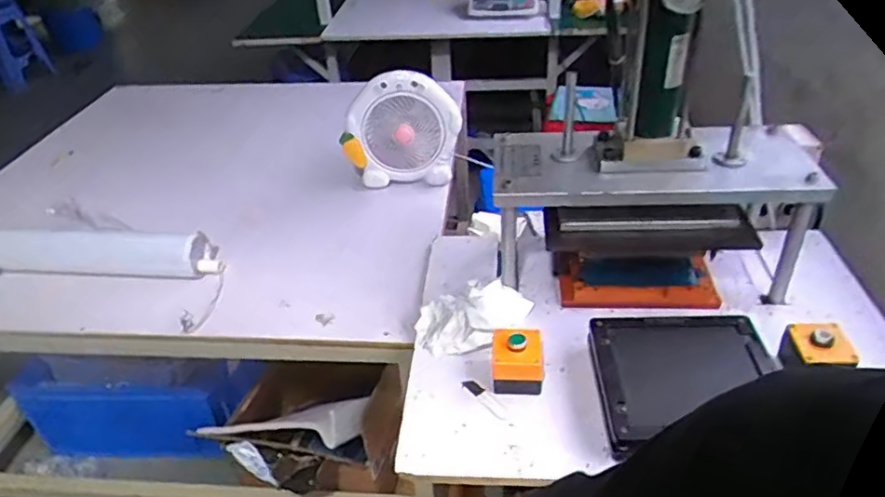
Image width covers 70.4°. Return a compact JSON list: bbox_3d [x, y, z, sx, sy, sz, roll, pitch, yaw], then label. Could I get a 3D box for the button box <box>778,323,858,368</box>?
[{"bbox_3d":[0.552,0.152,0.926,0.083,0.056,0.078,0,35,3],"label":"button box"}]

